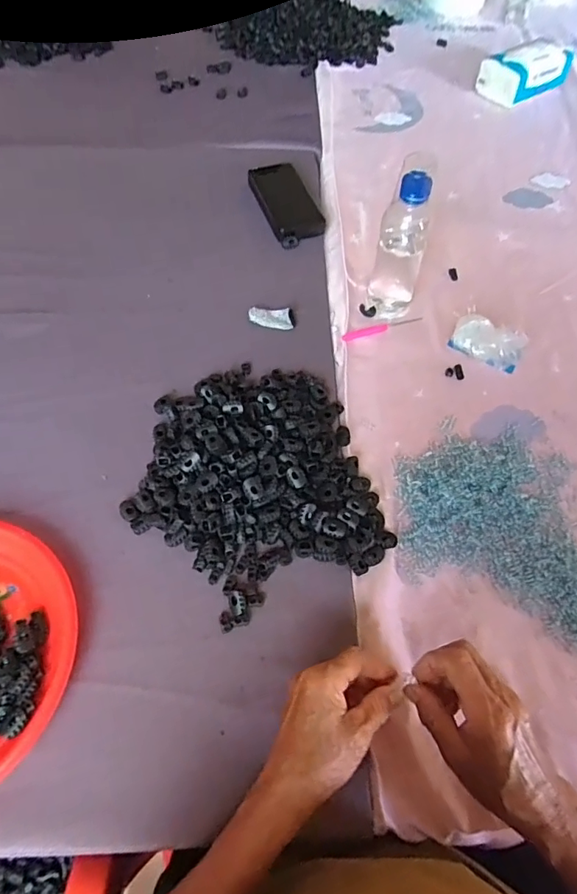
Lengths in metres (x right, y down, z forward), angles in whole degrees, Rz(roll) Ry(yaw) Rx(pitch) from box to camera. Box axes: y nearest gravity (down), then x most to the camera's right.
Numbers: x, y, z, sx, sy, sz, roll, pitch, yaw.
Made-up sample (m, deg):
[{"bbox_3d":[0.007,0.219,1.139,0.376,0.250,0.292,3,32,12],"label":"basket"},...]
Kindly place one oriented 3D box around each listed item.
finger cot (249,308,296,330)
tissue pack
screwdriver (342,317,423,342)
[{"bbox_3d":[-0.020,-0.160,0.622,0.057,0.013,0.025,2,59,-2],"label":"finger cot"},{"bbox_3d":[0.450,-0.715,0.955,0.154,0.067,0.103,-32,66,-20],"label":"tissue pack"},{"bbox_3d":[0.120,-0.152,0.634,0.113,0.004,0.013,-20,62,-14],"label":"screwdriver"}]

